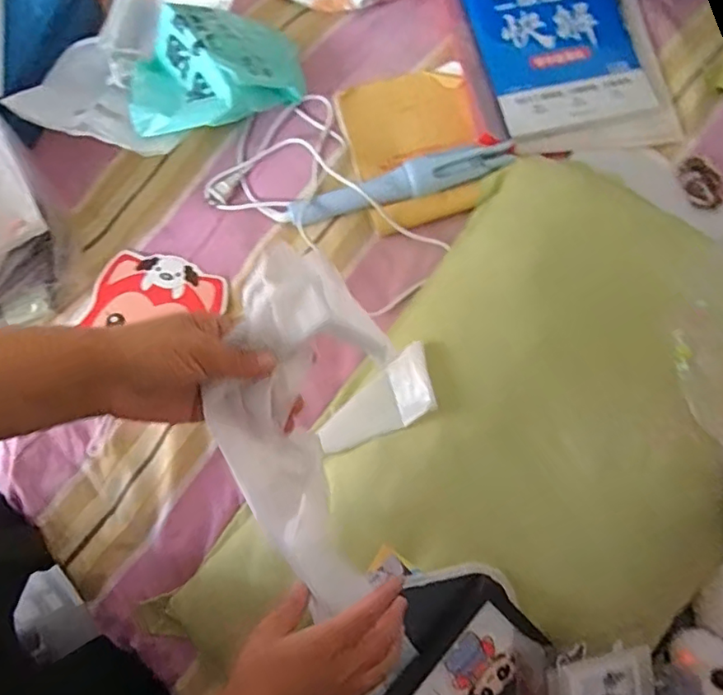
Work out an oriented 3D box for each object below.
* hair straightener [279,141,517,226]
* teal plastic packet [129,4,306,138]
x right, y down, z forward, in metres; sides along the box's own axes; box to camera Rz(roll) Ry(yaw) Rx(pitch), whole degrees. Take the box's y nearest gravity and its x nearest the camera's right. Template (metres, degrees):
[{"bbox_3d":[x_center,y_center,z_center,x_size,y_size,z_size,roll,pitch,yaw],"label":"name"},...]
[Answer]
[{"bbox_3d":[0.049,-0.204,0.701,0.290,0.037,0.053,-16,76,-4],"label":"hair straightener"},{"bbox_3d":[-0.181,-0.333,0.692,0.217,0.084,0.153,-26,77,-6],"label":"teal plastic packet"}]

